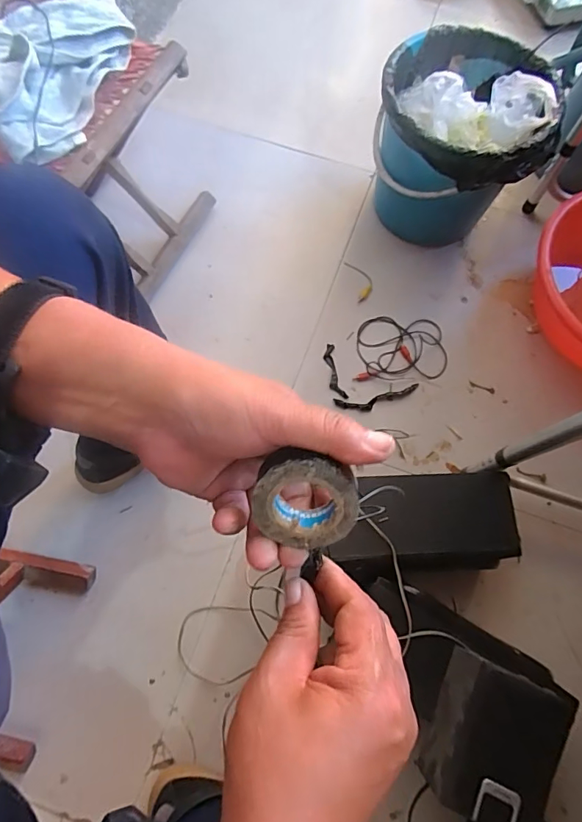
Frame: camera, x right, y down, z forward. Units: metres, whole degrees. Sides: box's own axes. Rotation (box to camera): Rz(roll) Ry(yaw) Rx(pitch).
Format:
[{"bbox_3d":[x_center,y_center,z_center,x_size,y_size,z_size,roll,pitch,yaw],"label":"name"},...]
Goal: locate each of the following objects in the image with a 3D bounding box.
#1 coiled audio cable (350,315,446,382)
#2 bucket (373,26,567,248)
[{"bbox_3d":[0.201,-0.118,0.854,0.164,0.011,0.123,0,71,-1],"label":"coiled audio cable"},{"bbox_3d":[0.273,-0.449,0.813,0.236,0.299,0.253,0,71,-1],"label":"bucket"}]

